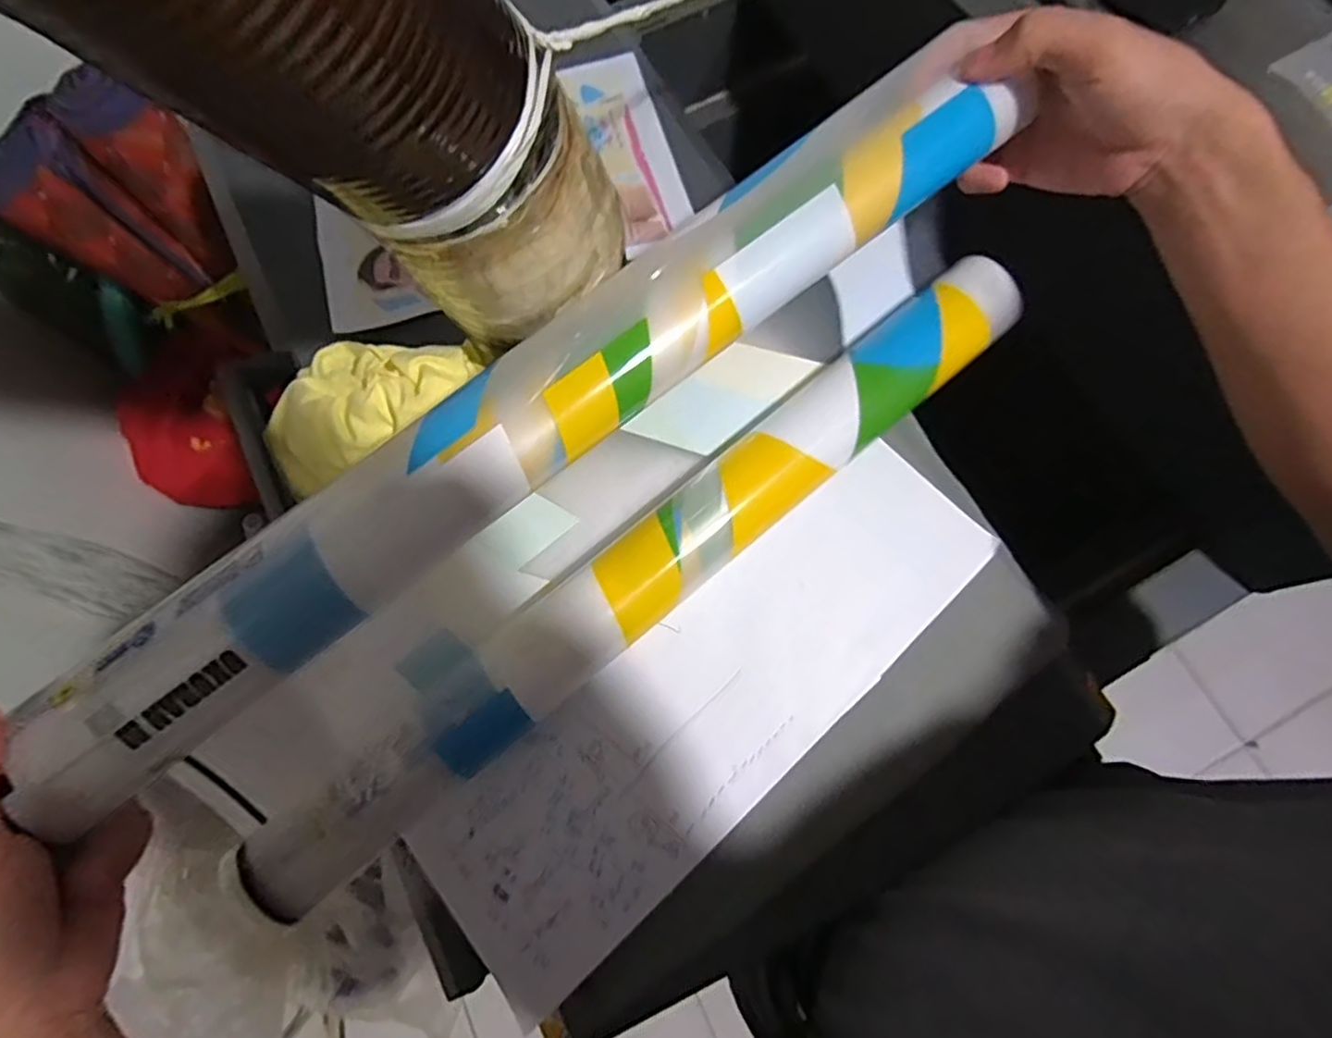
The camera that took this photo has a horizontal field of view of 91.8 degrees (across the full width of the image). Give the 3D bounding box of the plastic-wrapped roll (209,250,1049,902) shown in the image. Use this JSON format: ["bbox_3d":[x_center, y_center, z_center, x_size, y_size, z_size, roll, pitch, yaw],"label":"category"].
[{"bbox_3d":[0.007,0.018,0.410,0.572,0.055,0.060,-40,76,-10],"label":"plastic-wrapped roll"}]

